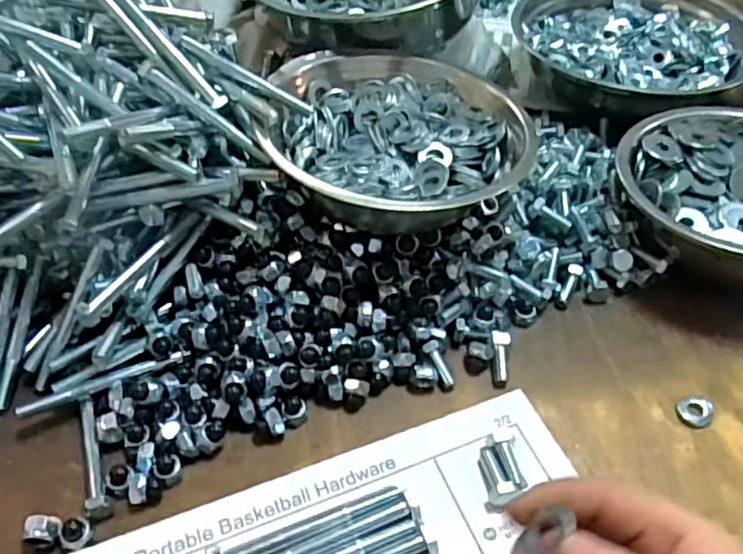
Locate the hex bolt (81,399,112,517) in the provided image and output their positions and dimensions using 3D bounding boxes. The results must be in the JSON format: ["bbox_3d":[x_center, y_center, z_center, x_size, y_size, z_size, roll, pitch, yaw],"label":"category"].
[{"bbox_3d":[-0.163,0.104,0.384,0.011,0.011,0.073,-15,51,-13],"label":"hex bolt"}]

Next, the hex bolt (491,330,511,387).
[{"bbox_3d":[0.085,0.054,0.430,0.012,0.011,0.037,4,71,1],"label":"hex bolt"}]

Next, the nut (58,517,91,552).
[{"bbox_3d":[-0.161,0.137,0.351,0.016,0.008,0.016,0,49,0],"label":"nut"}]

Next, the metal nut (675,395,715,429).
[{"bbox_3d":[0.204,0.083,0.409,0.025,0.005,0.021,-36,59,-27],"label":"metal nut"}]

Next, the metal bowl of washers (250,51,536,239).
[{"bbox_3d":[0.017,-0.098,0.451,0.178,0.055,0.127,-4,50,-4],"label":"metal bowl of washers"}]

